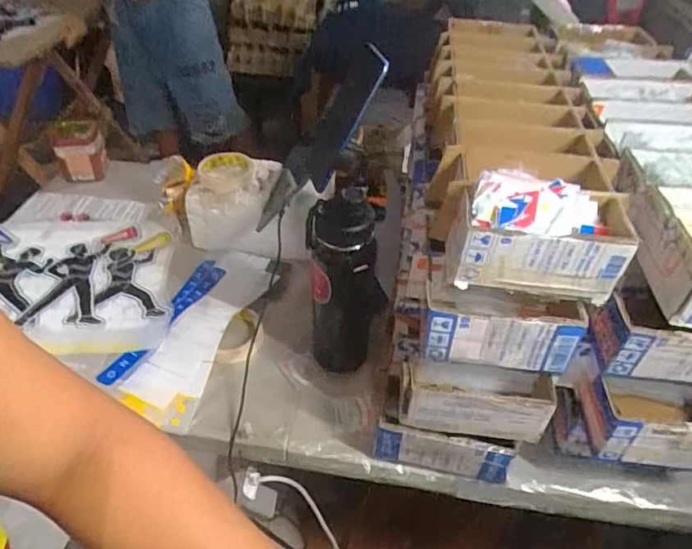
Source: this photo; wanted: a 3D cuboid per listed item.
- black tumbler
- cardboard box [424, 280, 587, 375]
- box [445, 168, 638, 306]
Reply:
[{"bbox_3d":[-0.002,0.031,0.642,0.074,0.273,0.077,-11,44,-16],"label":"black tumbler"},{"bbox_3d":[0.159,0.041,0.541,0.156,0.071,0.087,6,42,3],"label":"cardboard box"},{"bbox_3d":[0.189,-0.032,0.508,0.168,0.095,0.088,6,42,2],"label":"box"}]

